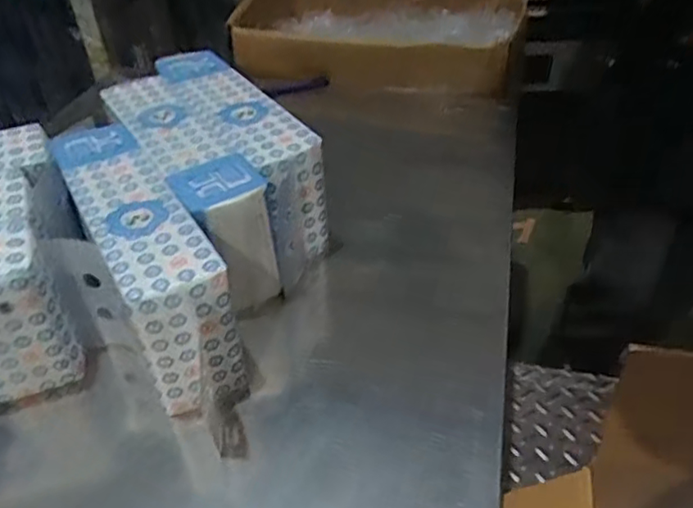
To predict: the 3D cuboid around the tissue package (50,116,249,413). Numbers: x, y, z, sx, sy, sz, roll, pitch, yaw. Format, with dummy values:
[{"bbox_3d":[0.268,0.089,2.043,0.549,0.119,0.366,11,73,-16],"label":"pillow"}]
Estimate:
[{"bbox_3d":[-0.222,0.008,0.679,0.086,0.174,0.332,-23,44,-23],"label":"tissue package"}]

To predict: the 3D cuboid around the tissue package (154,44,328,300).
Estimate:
[{"bbox_3d":[-0.137,-0.132,0.813,0.089,0.156,0.336,-24,45,-25],"label":"tissue package"}]

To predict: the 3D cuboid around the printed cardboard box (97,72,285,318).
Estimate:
[{"bbox_3d":[-0.193,-0.084,0.760,0.086,0.152,0.327,-24,45,-24],"label":"printed cardboard box"}]

